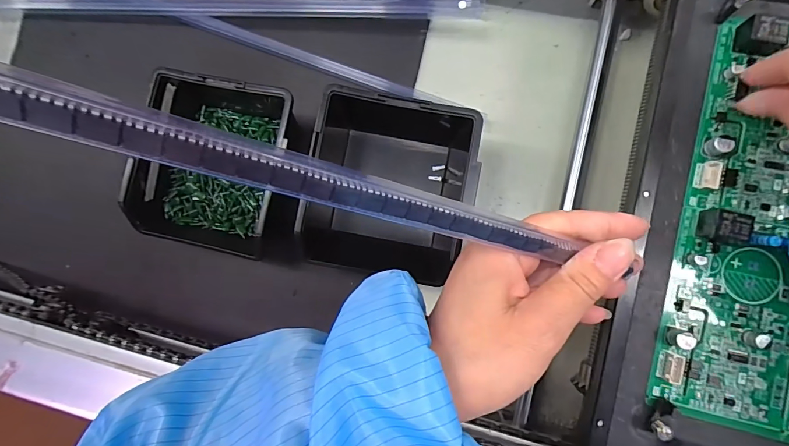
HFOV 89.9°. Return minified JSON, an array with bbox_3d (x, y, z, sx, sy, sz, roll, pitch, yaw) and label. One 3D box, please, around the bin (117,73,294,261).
[{"bbox_3d":[-0.146,-0.047,0.332,0.130,0.059,0.137,15,88,5],"label":"bin"}]

